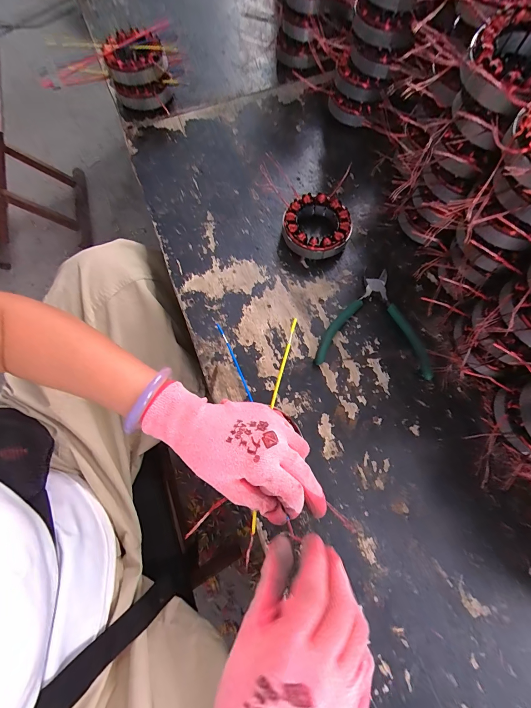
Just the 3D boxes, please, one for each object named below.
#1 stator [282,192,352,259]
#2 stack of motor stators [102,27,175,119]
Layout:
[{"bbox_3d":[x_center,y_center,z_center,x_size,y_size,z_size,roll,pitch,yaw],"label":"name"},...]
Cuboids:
[{"bbox_3d":[0.067,-0.166,0.407,0.087,0.035,0.084,-2,71,1],"label":"stator"},{"bbox_3d":[-0.200,-0.447,0.493,0.093,0.082,0.094,-19,71,-4],"label":"stack of motor stators"}]

